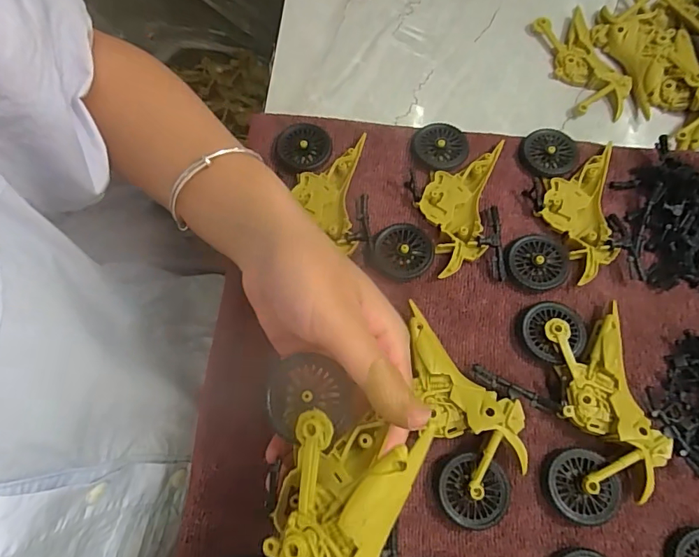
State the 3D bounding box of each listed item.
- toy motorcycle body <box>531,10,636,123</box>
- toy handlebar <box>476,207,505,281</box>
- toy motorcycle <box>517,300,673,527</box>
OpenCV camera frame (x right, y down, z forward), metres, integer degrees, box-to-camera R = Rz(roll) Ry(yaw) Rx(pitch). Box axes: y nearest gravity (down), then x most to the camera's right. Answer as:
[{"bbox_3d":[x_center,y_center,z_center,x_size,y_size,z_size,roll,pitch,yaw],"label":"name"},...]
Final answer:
[{"bbox_3d":[0.178,-0.163,0.352,0.046,0.010,0.094,-17,71,-6],"label":"toy motorcycle body"},{"bbox_3d":[0.087,-0.022,0.291,0.015,0.014,0.046,-2,71,-1],"label":"toy handlebar"},{"bbox_3d":[0.134,0.070,0.257,0.059,0.020,0.114,-2,71,-1],"label":"toy motorcycle"}]

